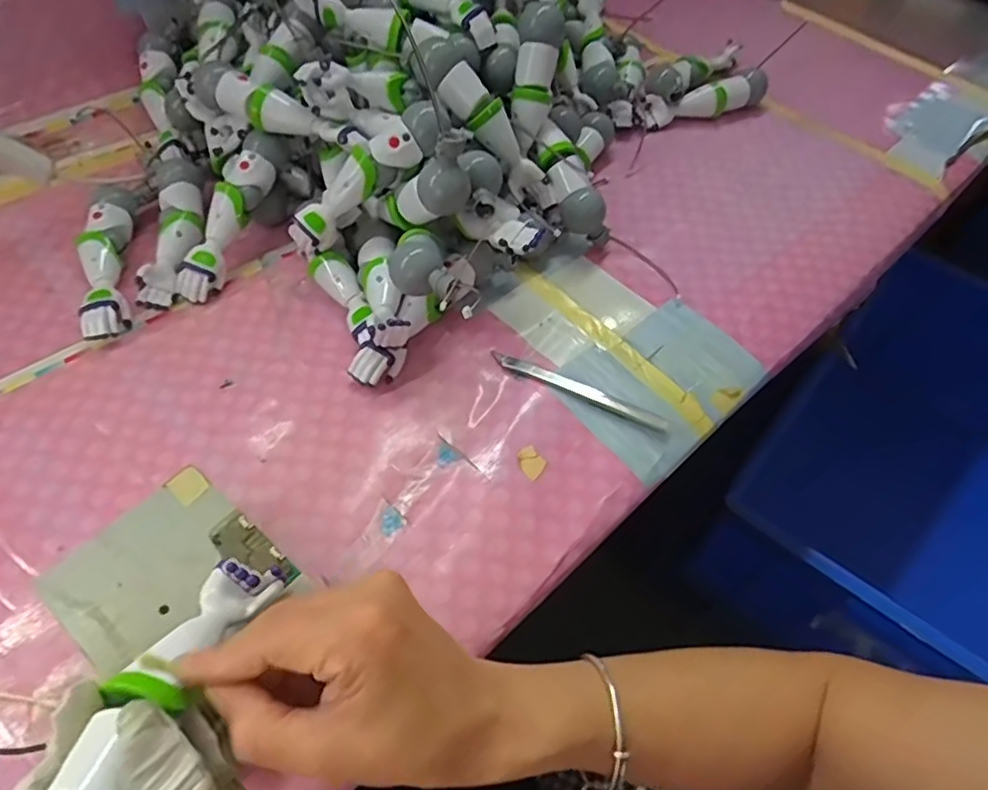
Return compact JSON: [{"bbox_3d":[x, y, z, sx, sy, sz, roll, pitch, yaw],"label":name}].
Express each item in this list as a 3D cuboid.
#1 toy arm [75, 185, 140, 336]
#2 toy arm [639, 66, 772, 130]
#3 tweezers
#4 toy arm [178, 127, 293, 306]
[{"bbox_3d":[-0.298,-0.104,0.487,0.033,0.028,0.149,-10,58,-9],"label":"toy arm"},{"bbox_3d":[0.209,-0.299,0.630,0.132,0.035,0.040,-18,59,-14],"label":"toy arm"},{"bbox_3d":[0.060,-0.004,0.450,0.131,0.009,0.012,22,58,11],"label":"tweezers"},{"bbox_3d":[-0.206,-0.140,0.489,0.035,0.027,0.143,22,83,11],"label":"toy arm"}]

